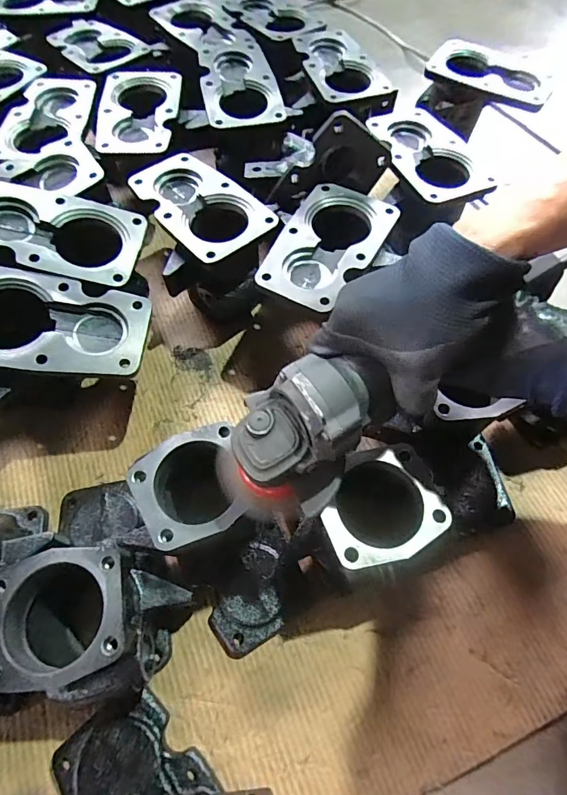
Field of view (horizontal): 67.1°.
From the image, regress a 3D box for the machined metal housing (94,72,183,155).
[{"bbox_3d":[-0.206,-0.410,0.612,0.111,0.024,0.180,-3,65,-3],"label":"machined metal housing"}]

